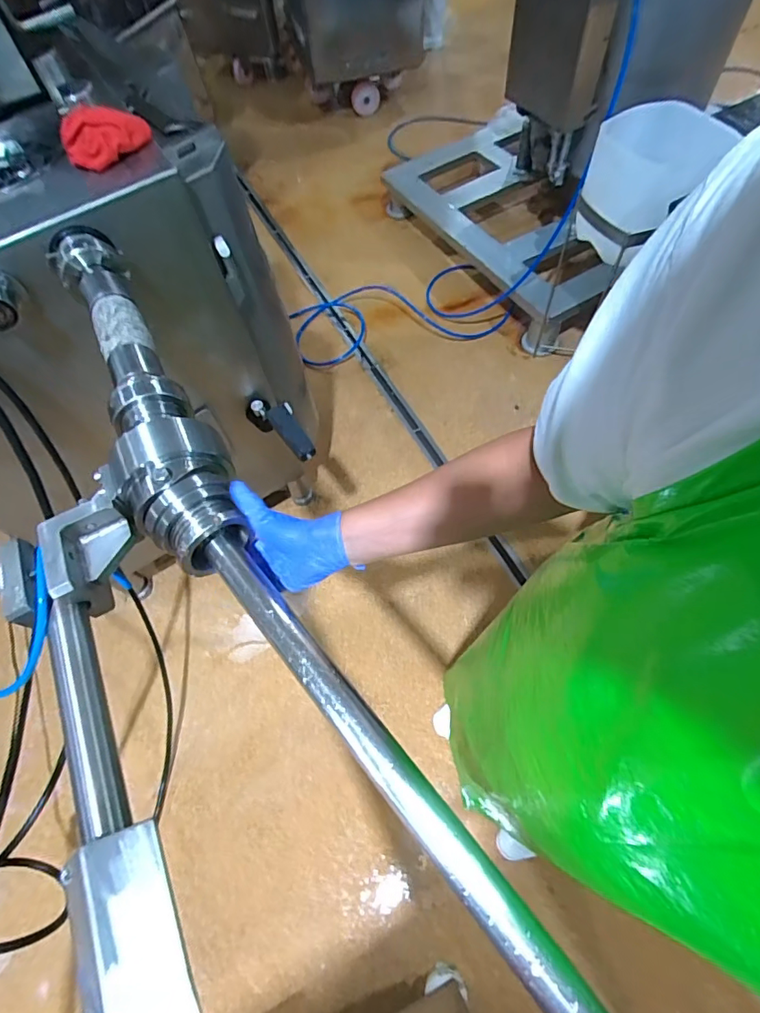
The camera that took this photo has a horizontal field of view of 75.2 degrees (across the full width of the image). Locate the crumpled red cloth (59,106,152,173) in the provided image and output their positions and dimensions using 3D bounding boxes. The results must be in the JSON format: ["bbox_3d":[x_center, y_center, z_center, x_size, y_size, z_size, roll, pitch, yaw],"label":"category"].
[{"bbox_3d":[-0.428,-0.587,0.773,0.133,0.056,0.069,-42,68,-17],"label":"crumpled red cloth"}]

